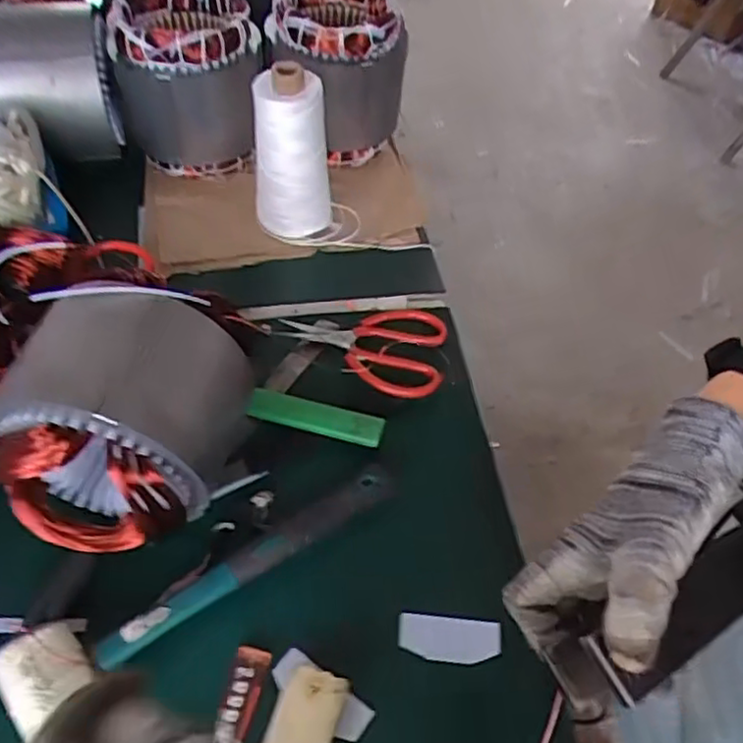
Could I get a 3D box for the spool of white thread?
[{"bbox_3d":[-0.076,-0.211,0.650,0.071,0.169,0.064,-1,52,-5],"label":"spool of white thread"}]

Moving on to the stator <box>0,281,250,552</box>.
[{"bbox_3d":[-0.171,0.036,0.469,0.146,0.151,0.142,6,52,0],"label":"stator"}]

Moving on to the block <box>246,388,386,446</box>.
[{"bbox_3d":[-0.047,0.037,0.564,0.114,0.015,0.025,15,52,8],"label":"block"}]

